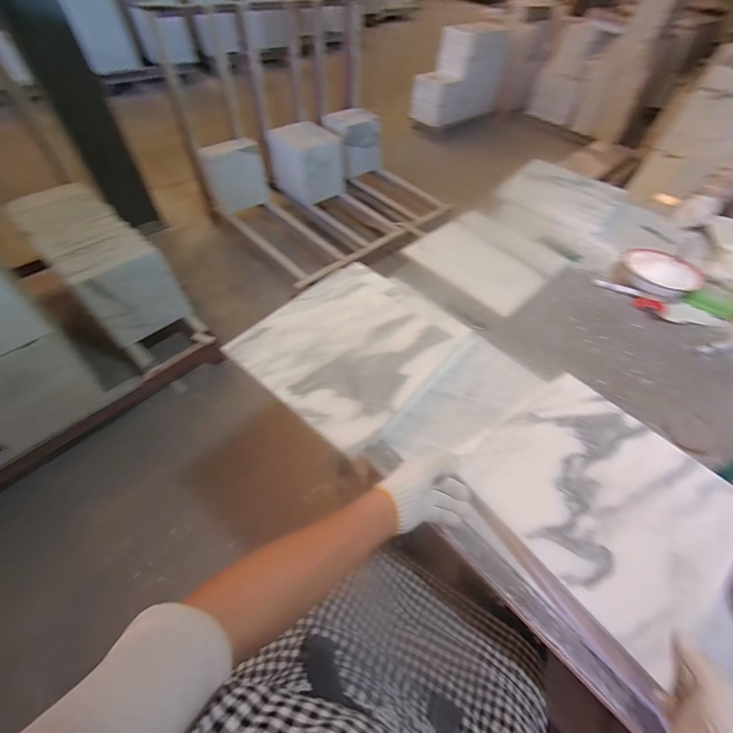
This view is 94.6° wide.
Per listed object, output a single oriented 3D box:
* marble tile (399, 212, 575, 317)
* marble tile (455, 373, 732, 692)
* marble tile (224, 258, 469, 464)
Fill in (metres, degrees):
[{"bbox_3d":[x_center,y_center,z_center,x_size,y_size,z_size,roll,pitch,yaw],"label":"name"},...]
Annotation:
[{"bbox_3d":[0.293,-0.266,0.823,0.275,0.014,0.290,-37,66,-20],"label":"marble tile"},{"bbox_3d":[0.334,0.175,0.476,0.292,0.015,0.304,-30,56,-22],"label":"marble tile"},{"bbox_3d":[-0.016,-0.049,0.616,0.298,0.021,0.343,38,62,19],"label":"marble tile"}]

